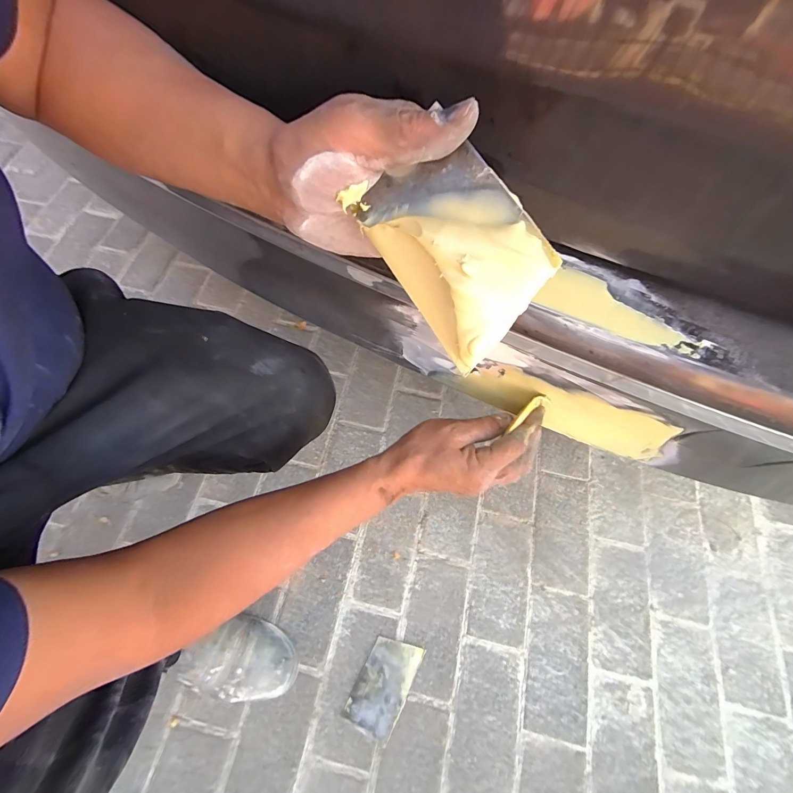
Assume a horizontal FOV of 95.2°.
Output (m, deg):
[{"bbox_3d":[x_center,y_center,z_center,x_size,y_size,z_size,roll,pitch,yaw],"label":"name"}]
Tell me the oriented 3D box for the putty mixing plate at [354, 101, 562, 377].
[{"bbox_3d":[0.029,-0.084,0.200,0.074,0.017,0.120,-38,73,25],"label":"putty mixing plate"}]

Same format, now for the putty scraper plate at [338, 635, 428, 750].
[{"bbox_3d":[-0.019,0.433,0.545,0.075,0.004,0.125,26,69,9],"label":"putty scraper plate"}]

